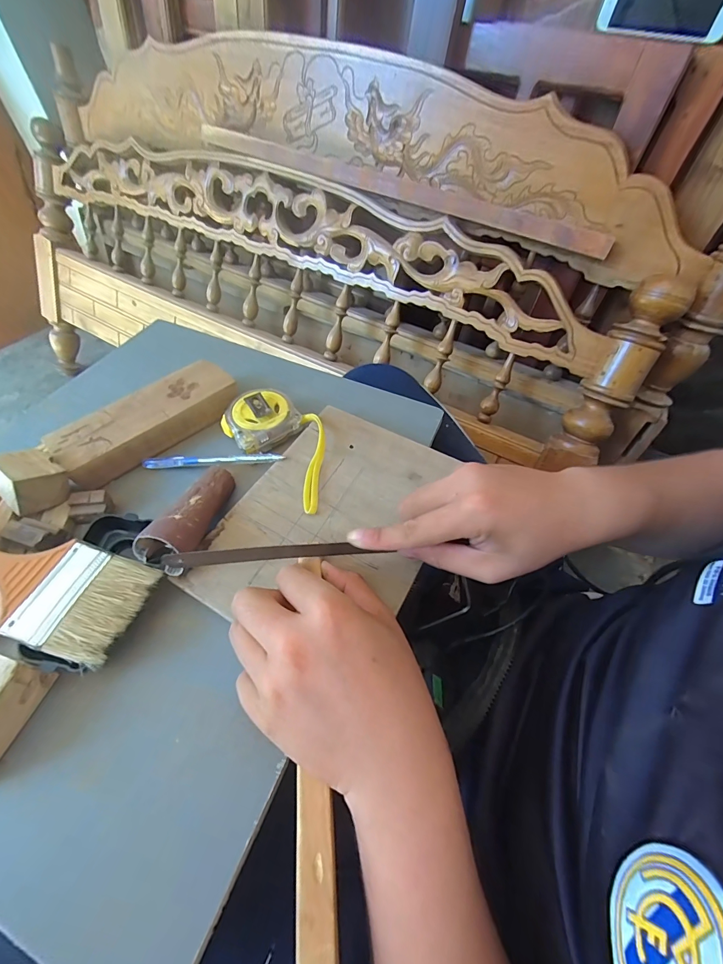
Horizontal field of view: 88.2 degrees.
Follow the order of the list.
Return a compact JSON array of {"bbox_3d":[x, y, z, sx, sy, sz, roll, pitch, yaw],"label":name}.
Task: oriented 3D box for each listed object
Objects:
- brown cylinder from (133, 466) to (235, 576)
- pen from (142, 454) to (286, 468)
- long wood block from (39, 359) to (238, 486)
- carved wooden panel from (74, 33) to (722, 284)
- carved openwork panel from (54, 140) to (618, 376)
[{"bbox_3d":[-0.136,0.025,0.304,0.043,0.033,0.102,13,38,6],"label":"brown cylinder"},{"bbox_3d":[-0.139,-0.021,0.348,0.132,0.015,0.010,0,56,-2],"label":"pen"},{"bbox_3d":[-0.206,-0.061,0.367,0.063,0.032,0.165,36,62,20],"label":"long wood block"},{"bbox_3d":[-0.063,-0.613,0.645,1.256,0.166,0.086,28,59,16],"label":"carved wooden panel"},{"bbox_3d":[-0.157,-0.499,0.720,1.246,0.155,0.060,27,23,16],"label":"carved openwork panel"}]

